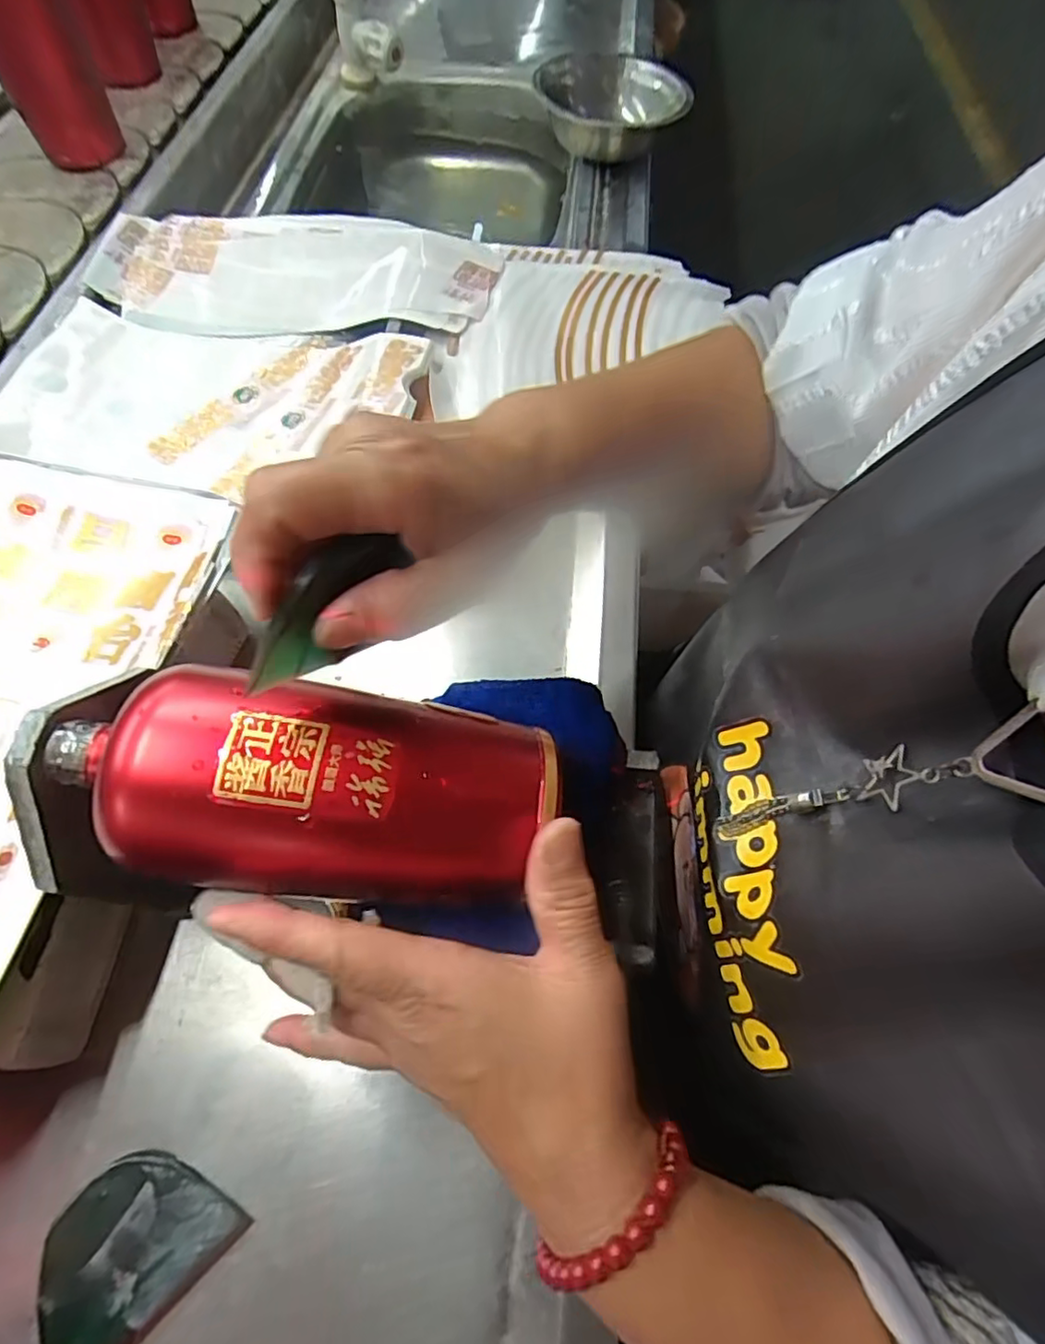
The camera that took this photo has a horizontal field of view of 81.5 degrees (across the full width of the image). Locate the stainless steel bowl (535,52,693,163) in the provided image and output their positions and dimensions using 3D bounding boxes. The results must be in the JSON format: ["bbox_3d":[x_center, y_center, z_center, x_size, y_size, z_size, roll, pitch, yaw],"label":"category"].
[{"bbox_3d":[0.095,-0.592,0.638,0.157,0.043,0.141,0,65,-3],"label":"stainless steel bowl"}]

